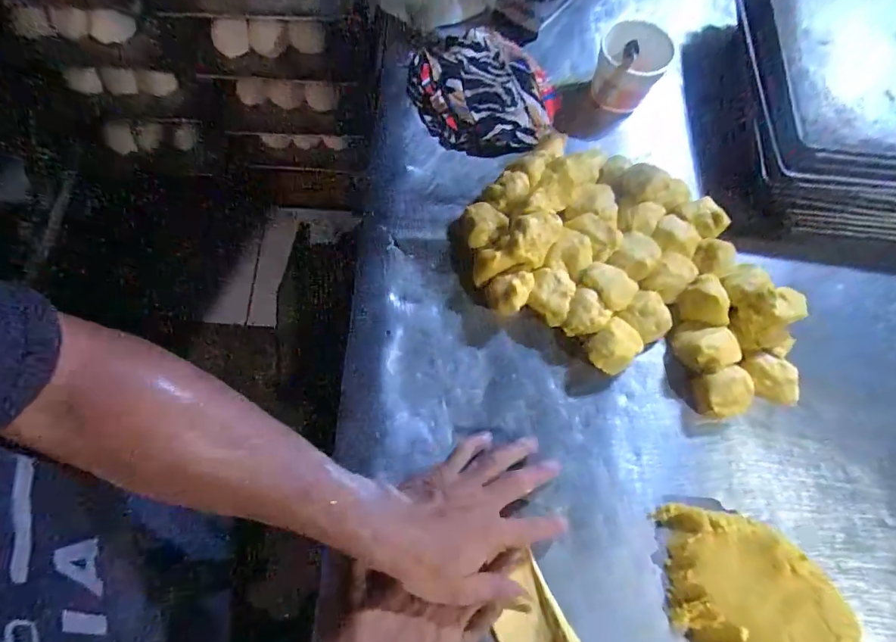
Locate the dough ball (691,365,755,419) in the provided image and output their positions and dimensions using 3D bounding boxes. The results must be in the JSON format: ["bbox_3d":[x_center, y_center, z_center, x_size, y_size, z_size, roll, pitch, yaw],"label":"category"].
[{"bbox_3d":[0.286,0.078,0.482,0.058,0.046,0.046,-12,69,-7],"label":"dough ball"}]

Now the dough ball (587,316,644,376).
[{"bbox_3d":[0.174,0.029,0.488,0.057,0.037,0.047,-32,73,-14],"label":"dough ball"}]

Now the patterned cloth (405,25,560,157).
[{"bbox_3d":[0.046,-0.298,0.604,0.189,0.036,0.180,34,73,9],"label":"patterned cloth"}]

